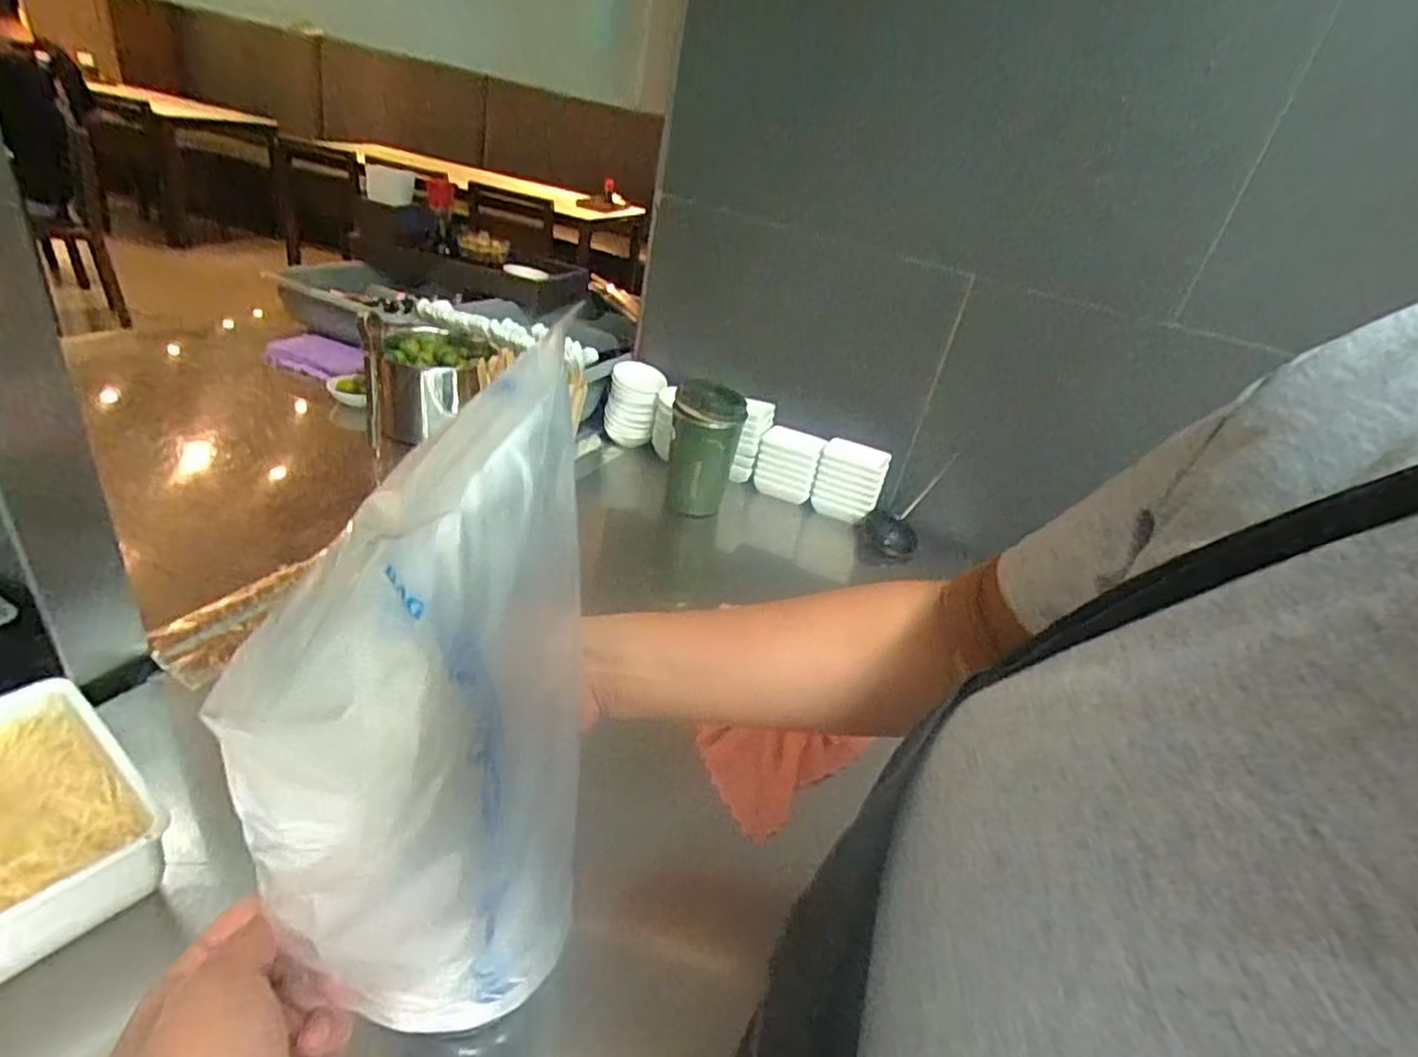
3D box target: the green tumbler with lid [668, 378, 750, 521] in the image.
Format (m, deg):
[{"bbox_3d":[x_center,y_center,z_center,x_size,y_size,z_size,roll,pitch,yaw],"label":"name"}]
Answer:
[{"bbox_3d":[-0.004,-0.090,0.806,0.077,0.147,0.071,11,29,-3],"label":"green tumbler with lid"}]

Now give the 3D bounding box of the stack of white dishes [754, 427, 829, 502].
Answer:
[{"bbox_3d":[0.104,-0.084,0.907,0.078,0.077,0.050,19,30,10],"label":"stack of white dishes"}]

